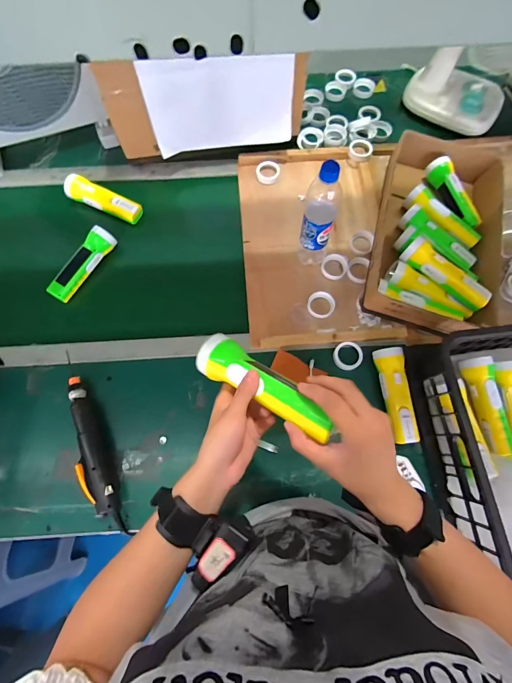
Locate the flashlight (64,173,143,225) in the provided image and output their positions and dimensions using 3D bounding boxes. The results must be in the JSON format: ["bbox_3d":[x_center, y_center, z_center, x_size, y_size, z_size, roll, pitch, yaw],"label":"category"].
[{"bbox_3d":[-0.340,-0.315,0.726,0.165,0.051,0.047,22,74,7],"label":"flashlight"}]

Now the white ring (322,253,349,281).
[{"bbox_3d":[0.165,-0.157,0.679,0.053,0.013,0.055,0,72,0],"label":"white ring"}]

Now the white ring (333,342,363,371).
[{"bbox_3d":[0.177,0.028,0.622,0.054,0.012,0.055,0,72,0],"label":"white ring"}]

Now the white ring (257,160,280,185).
[{"bbox_3d":[0.028,-0.390,0.751,0.053,0.017,0.051,0,72,0],"label":"white ring"}]

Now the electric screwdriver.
[{"bbox_3d":[-0.288,0.182,0.567,0.051,0.042,0.257,-21,73,-6],"label":"electric screwdriver"}]

